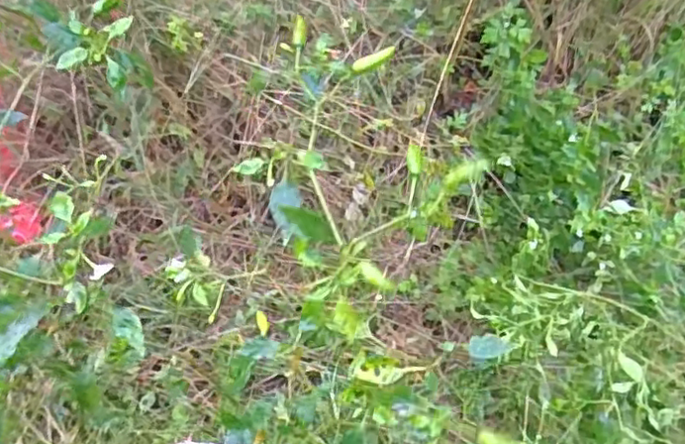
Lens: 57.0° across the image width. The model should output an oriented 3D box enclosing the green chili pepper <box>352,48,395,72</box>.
[{"bbox_3d":[0.023,-0.116,0.450,0.032,0.008,0.010,-24,70,4],"label":"green chili pepper"}]

